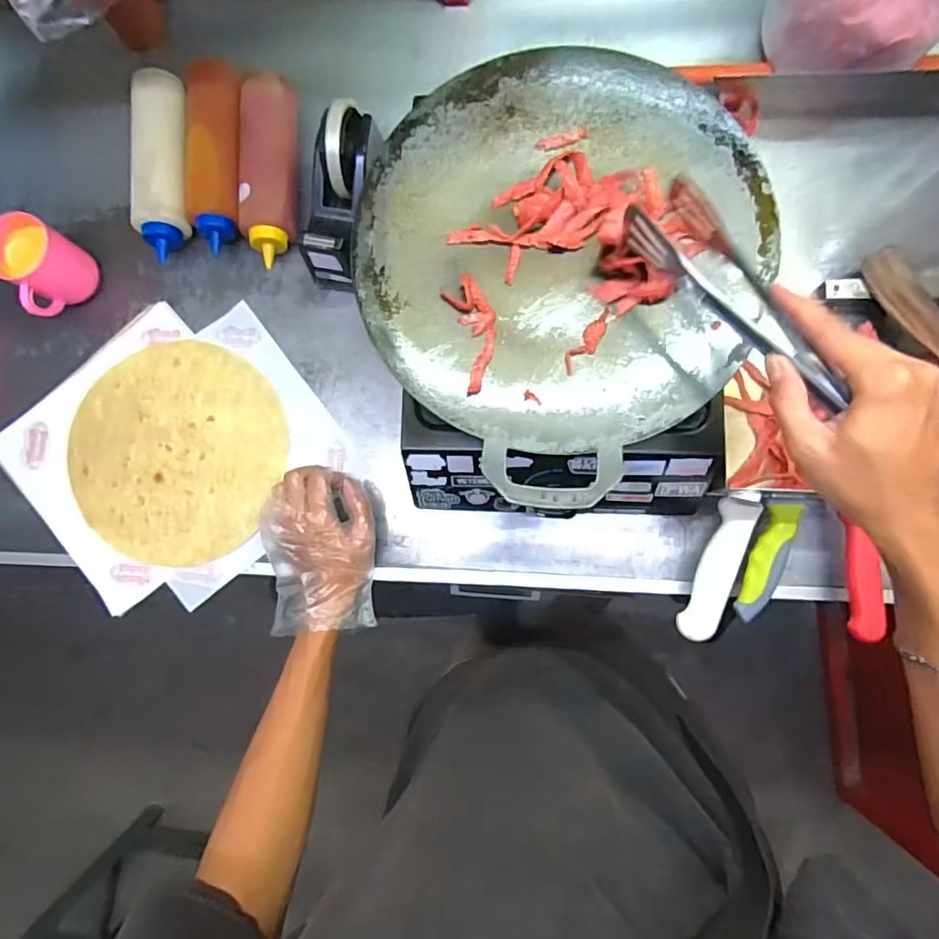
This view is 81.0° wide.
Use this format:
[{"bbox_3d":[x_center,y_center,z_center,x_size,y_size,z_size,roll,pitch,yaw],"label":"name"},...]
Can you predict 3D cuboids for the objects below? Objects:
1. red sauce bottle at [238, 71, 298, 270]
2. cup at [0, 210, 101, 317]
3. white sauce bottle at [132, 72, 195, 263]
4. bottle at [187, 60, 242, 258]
[{"bbox_3d":[-0.221,-0.333,0.616,0.058,0.058,0.203,2,85,5],"label":"red sauce bottle"},{"bbox_3d":[-0.476,-0.222,0.612,0.067,0.084,0.087,28,88,6],"label":"cup"},{"bbox_3d":[-0.340,-0.346,0.624,0.061,0.066,0.197,-2,85,4],"label":"white sauce bottle"},{"bbox_3d":[-0.280,-0.359,0.622,0.056,0.061,0.216,-6,84,4],"label":"bottle"}]

